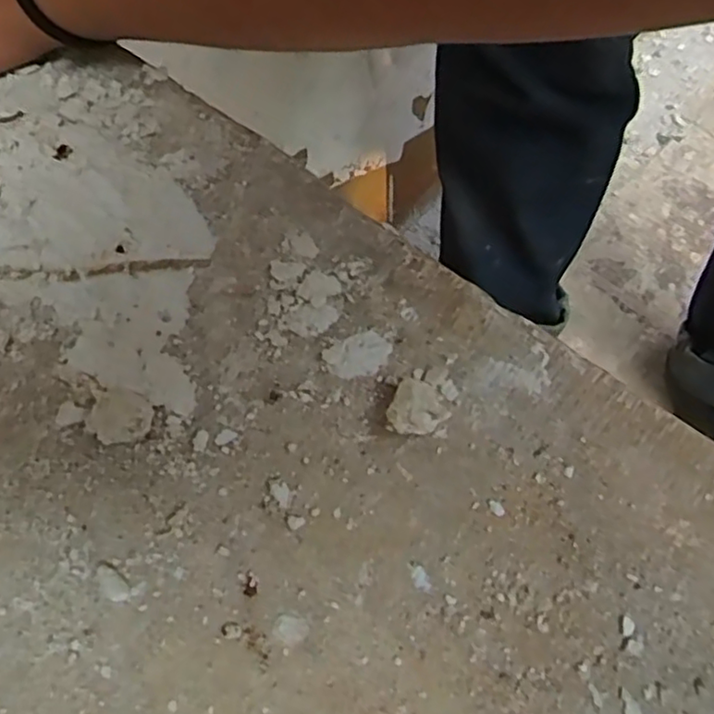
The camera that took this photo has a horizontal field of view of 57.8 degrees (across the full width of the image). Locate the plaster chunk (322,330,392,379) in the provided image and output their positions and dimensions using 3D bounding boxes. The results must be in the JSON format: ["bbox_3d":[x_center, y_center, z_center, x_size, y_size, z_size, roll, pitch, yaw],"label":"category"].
[{"bbox_3d":[0.000,-0.001,0.129,0.013,0.004,0.009,-27,62,-14],"label":"plaster chunk"}]

